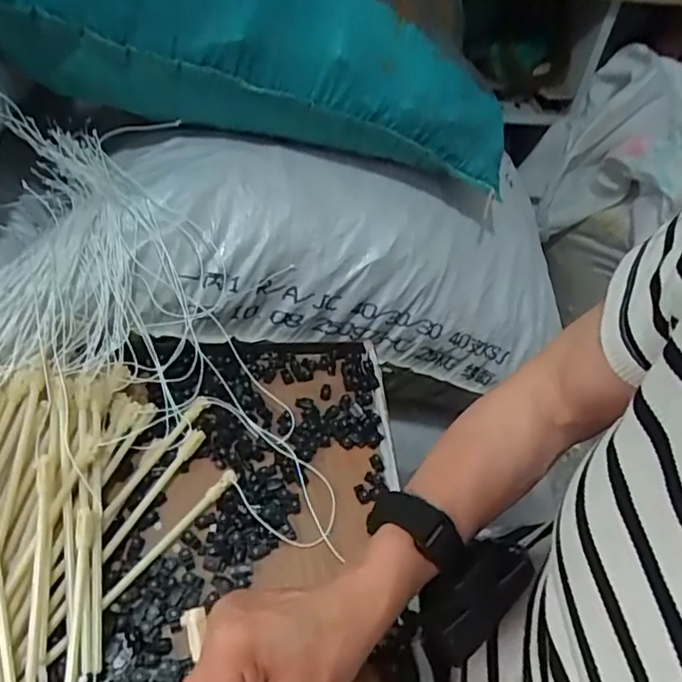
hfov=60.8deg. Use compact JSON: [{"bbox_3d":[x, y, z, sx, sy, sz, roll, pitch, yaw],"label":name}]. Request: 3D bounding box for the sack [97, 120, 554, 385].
[{"bbox_3d":[0.022,-0.096,0.630,0.502,0.174,0.225,8,43,-26],"label":"sack"}]

